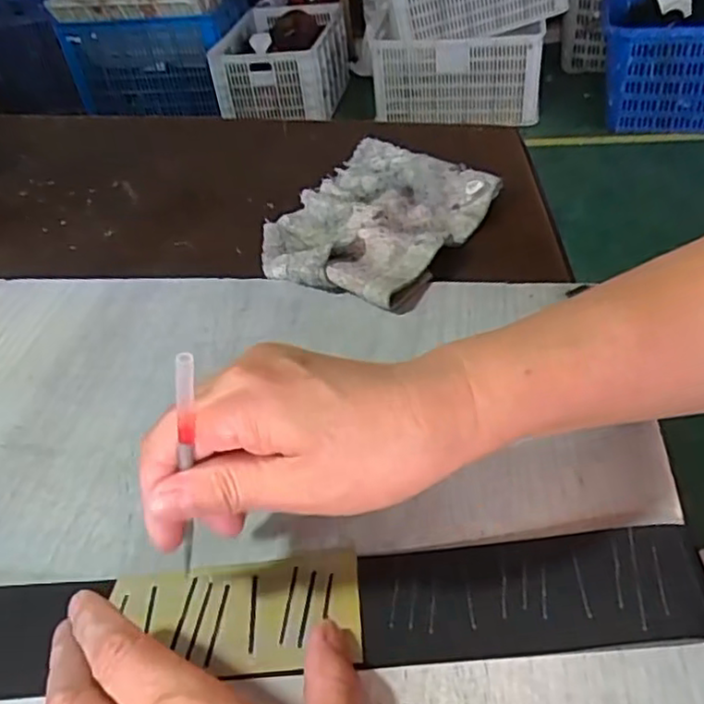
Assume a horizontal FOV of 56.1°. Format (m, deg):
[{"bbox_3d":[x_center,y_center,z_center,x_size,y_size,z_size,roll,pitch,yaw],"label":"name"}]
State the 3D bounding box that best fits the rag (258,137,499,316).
[{"bbox_3d":[0.020,-0.109,0.511,0.144,0.024,0.199,18,47,25],"label":"rag"}]

